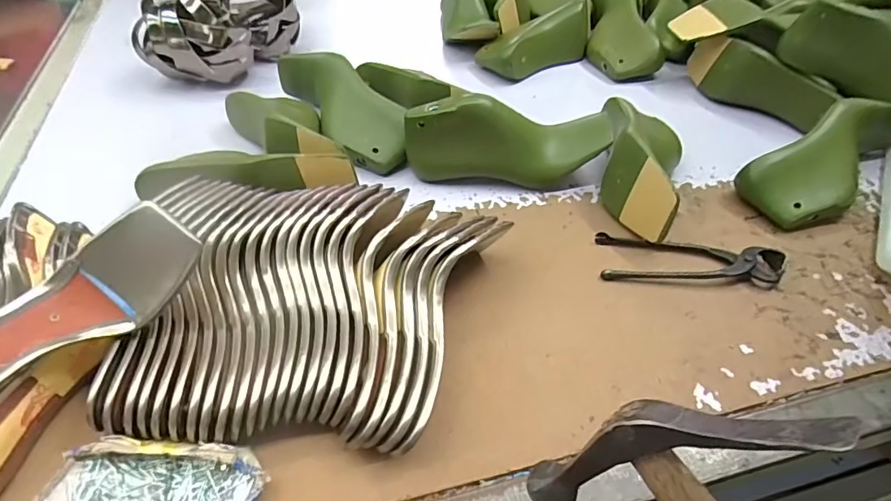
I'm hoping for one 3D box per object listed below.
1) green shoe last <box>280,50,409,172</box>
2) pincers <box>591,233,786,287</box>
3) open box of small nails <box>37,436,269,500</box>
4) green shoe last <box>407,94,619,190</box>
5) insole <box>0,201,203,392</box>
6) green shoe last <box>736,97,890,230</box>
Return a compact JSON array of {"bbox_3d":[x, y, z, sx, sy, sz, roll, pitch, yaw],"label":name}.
[{"bbox_3d":[-0.128,-0.187,0.644,0.078,0.069,0.228,-27,52,-24],"label":"green shoe last"},{"bbox_3d":[0.243,0.009,0.503,0.174,0.015,0.057,4,46,3],"label":"pincers"},{"bbox_3d":[-0.197,0.169,0.341,0.138,0.030,0.075,3,46,2],"label":"open box of small nails"},{"bbox_3d":[0.073,-0.125,0.586,0.231,0.091,0.065,1,46,0],"label":"green shoe last"},{"bbox_3d":[-0.291,0.045,0.358,0.227,0.063,0.077,-31,54,-27],"label":"insole"},{"bbox_3d":[0.439,-0.115,0.584,0.232,0.075,0.101,-31,54,-27],"label":"green shoe last"}]

